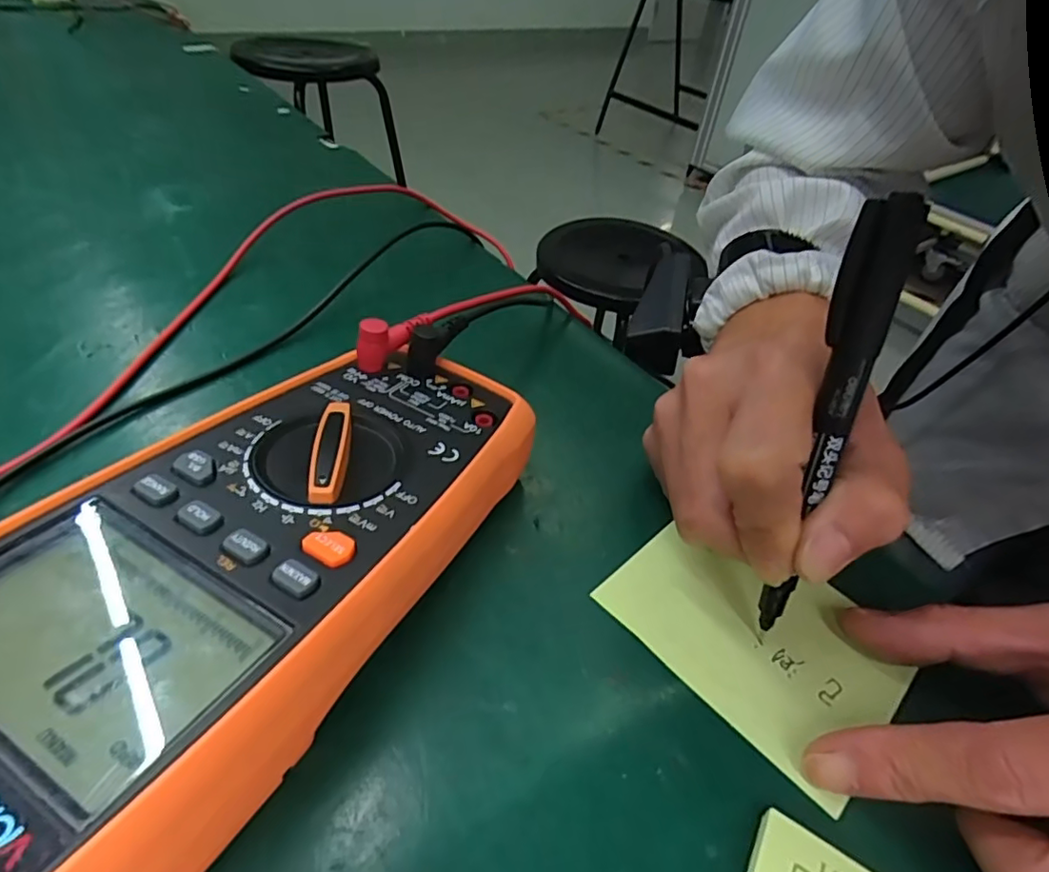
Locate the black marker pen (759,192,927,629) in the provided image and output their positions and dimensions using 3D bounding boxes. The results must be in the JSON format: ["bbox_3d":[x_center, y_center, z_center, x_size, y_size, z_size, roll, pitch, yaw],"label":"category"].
[{"bbox_3d":[0.085,0.000,0.163,0.011,0.126,0.009,4,22,-3],"label":"black marker pen"}]

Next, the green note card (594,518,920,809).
[{"bbox_3d":[0.076,0.064,0.194,0.088,0.006,0.059,37,51,28],"label":"green note card"}]

